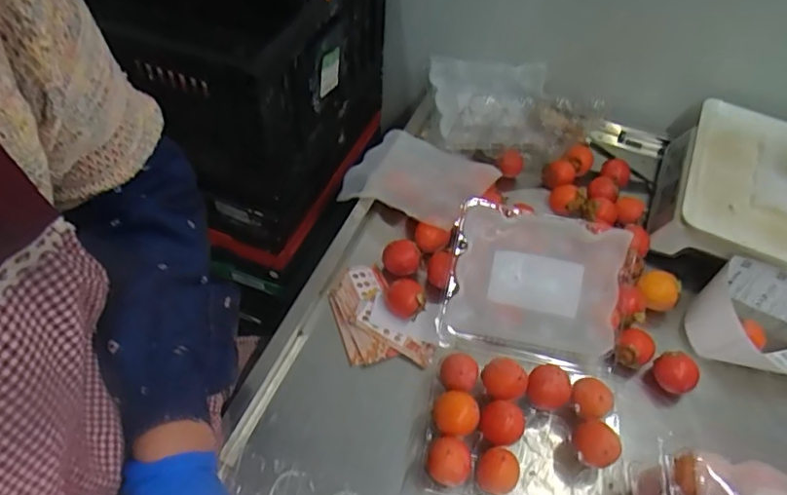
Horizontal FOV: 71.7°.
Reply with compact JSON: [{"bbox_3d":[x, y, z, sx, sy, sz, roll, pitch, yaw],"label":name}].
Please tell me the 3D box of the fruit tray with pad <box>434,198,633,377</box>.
[{"bbox_3d":[0.155,0.045,0.614,0.192,0.048,0.162,11,86,-1],"label":"fruit tray with pad"}]

